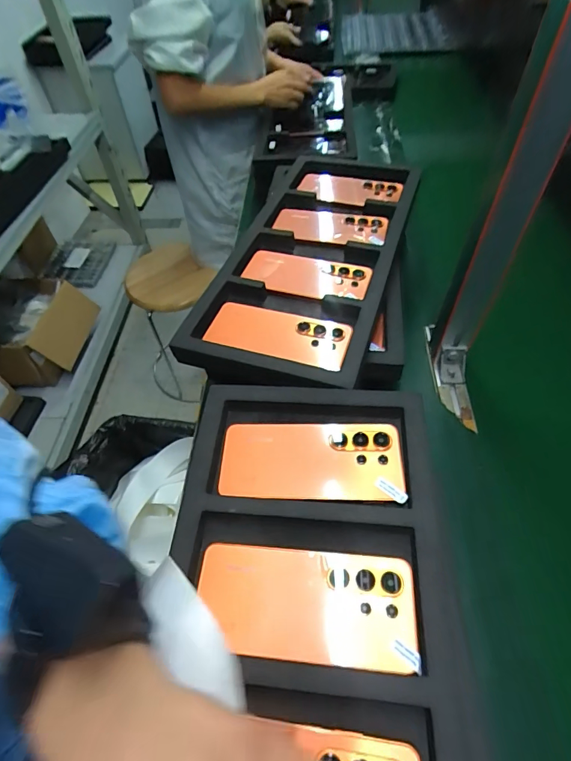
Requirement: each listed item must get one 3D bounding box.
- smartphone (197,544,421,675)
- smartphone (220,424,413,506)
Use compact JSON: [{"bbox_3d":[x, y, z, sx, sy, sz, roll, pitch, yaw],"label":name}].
[{"bbox_3d":[0.015,0.172,0.321,0.165,0.009,0.077,3,54,5],"label":"smartphone"},{"bbox_3d":[0.023,0.076,0.396,0.170,0.010,0.079,0,54,3],"label":"smartphone"}]

